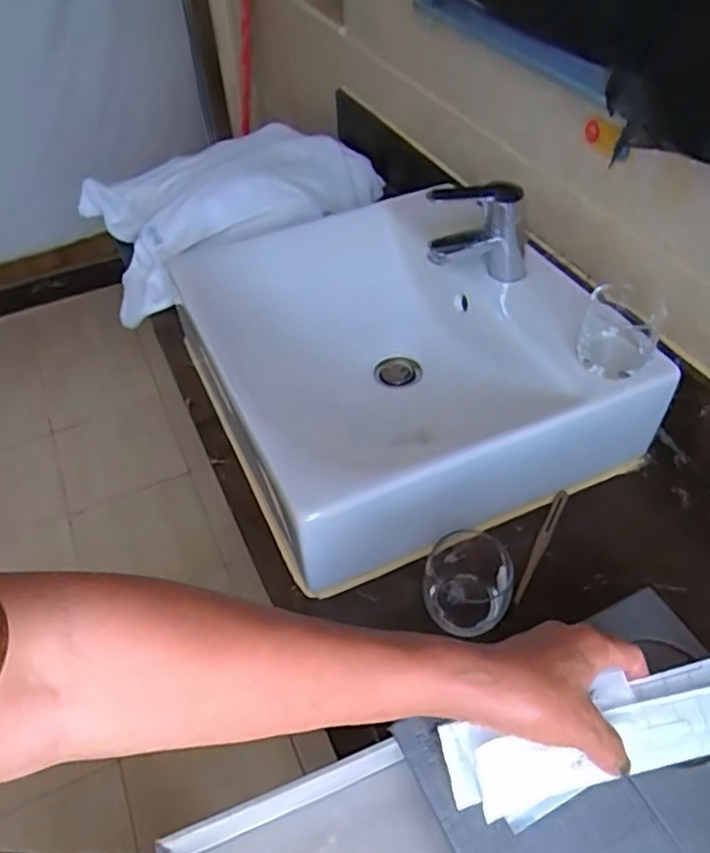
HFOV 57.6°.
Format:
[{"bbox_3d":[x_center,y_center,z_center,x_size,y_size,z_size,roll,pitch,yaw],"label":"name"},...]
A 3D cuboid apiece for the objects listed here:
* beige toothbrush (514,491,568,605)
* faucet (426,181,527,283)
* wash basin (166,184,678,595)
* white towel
[{"bbox_3d":[0.197,0.123,0.683,0.013,0.006,0.143,23,53,21],"label":"beige toothbrush"},{"bbox_3d":[0.148,-0.219,0.769,0.131,0.127,0.047,-9,49,-6],"label":"faucet"},{"bbox_3d":[0.041,-0.112,0.809,0.428,0.143,0.515,-20,51,-16],"label":"wash basin"},{"bbox_3d":[-0.183,-0.387,1.107,0.530,0.144,0.319,-25,52,-19],"label":"white towel"}]

